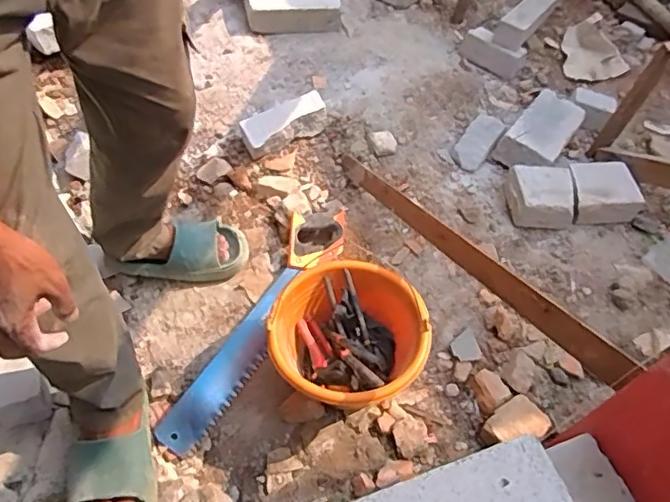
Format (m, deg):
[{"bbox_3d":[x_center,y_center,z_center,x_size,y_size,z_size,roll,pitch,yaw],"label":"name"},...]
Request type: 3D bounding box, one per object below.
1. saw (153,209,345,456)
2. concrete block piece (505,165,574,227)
[{"bbox_3d":[-0.134,0.119,1.071,0.123,0.055,0.557,25,53,9],"label":"saw"},{"bbox_3d":[0.461,-0.122,1.285,0.130,0.076,0.145,4,53,-7],"label":"concrete block piece"}]

